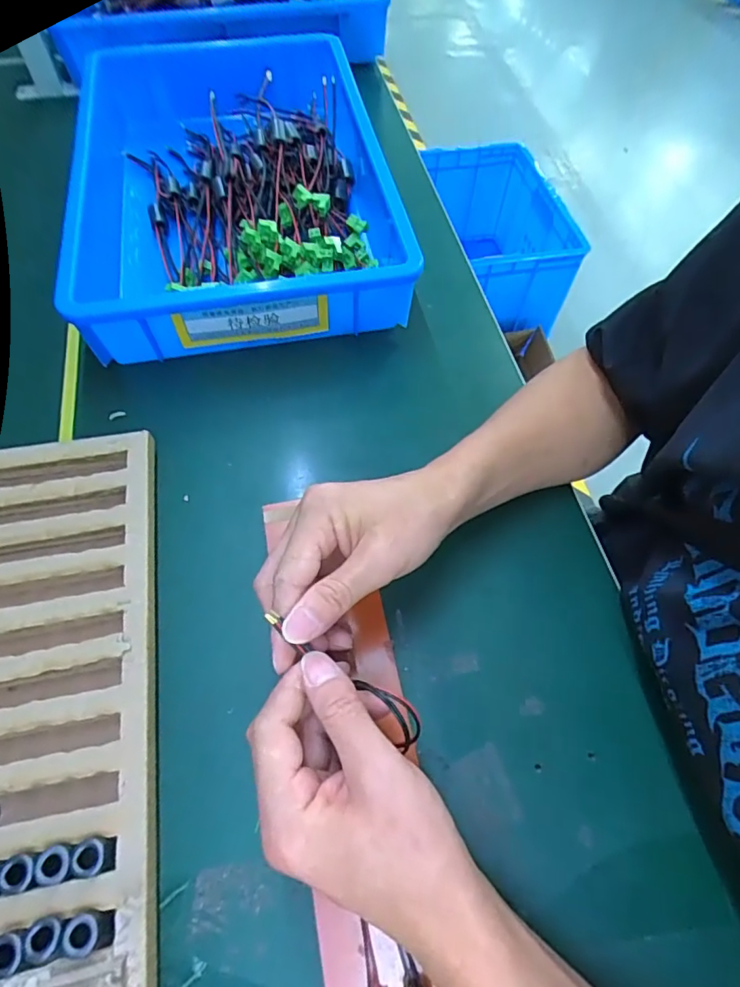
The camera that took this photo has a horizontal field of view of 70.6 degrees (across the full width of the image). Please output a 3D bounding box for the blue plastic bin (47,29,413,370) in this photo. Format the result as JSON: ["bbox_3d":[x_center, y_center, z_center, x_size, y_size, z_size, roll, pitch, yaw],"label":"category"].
[{"bbox_3d":[-0.138,-0.328,0.551,0.286,0.091,0.441,-8,61,-7],"label":"blue plastic bin"}]

